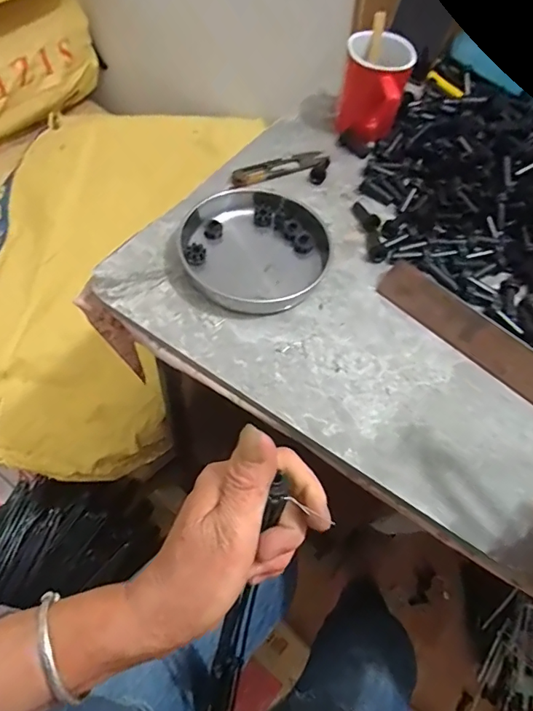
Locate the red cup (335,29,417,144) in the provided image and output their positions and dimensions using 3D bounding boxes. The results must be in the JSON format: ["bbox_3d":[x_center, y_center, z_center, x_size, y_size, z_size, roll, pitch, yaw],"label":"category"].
[{"bbox_3d":[0.120,-0.301,0.551,0.077,0.080,0.095,20,60,8],"label":"red cup"}]

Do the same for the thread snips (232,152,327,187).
[{"bbox_3d":[0.016,-0.209,0.537,0.114,0.008,0.029,-30,65,-19],"label":"thread snips"}]

